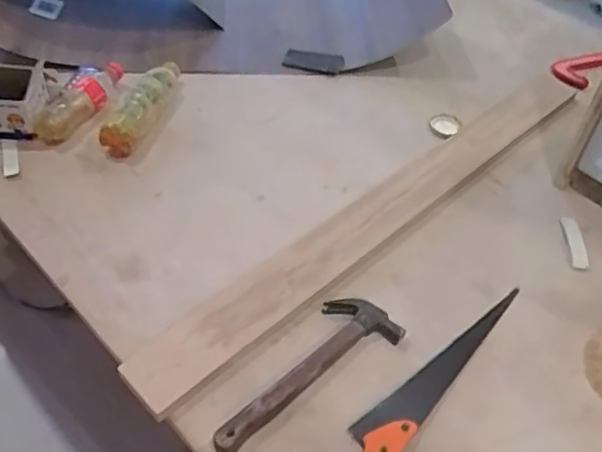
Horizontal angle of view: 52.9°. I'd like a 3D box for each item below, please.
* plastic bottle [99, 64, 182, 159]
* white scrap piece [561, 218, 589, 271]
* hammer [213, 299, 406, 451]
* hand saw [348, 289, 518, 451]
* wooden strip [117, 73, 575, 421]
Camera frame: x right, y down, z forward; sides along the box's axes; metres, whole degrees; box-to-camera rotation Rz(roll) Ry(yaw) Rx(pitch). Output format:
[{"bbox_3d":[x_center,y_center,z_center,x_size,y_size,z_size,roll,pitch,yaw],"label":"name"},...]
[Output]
[{"bbox_3d":[-0.265,-0.211,1.024,0.066,0.075,0.227,10,48,8],"label":"plastic bottle"},{"bbox_3d":[0.395,0.023,0.870,0.027,0.004,0.099,12,45,-3],"label":"white scrap piece"},{"bbox_3d":[-0.003,0.161,0.708,0.261,0.037,0.090,-29,54,-25],"label":"hammer"},{"bbox_3d":[0.143,0.190,0.685,0.375,0.031,0.063,-31,55,-24],"label":"hand saw"},{"bbox_3d":[0.147,-0.034,0.880,0.884,0.019,0.081,-34,65,-30],"label":"wooden strip"}]

